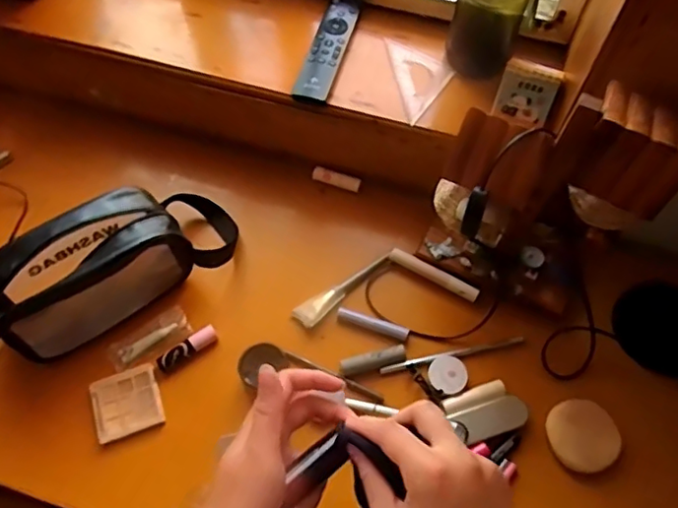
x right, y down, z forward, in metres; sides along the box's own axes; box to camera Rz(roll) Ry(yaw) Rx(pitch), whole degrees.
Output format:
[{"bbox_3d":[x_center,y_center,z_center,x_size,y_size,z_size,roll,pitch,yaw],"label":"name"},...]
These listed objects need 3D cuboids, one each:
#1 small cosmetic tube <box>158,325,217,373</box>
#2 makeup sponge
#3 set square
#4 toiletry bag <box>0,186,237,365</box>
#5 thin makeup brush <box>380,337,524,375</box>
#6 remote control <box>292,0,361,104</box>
[{"bbox_3d":[-0.176,0.108,0.687,0.073,0.014,0.022,-35,68,-15],"label":"small cosmetic tube"},{"bbox_3d":[0.266,0.196,0.647,0.075,0.015,0.075,-13,64,-5],"label":"makeup sponge"},{"bbox_3d":[0.104,-0.216,0.729,0.070,0.004,0.134,-8,60,-4],"label":"set square"},{"bbox_3d":[-0.258,0.002,0.687,0.274,0.119,0.106,-31,67,-14],"label":"toiletry bag"},{"bbox_3d":[0.131,0.114,0.681,0.167,0.014,0.012,-13,64,-6],"label":"thin makeup brush"},{"bbox_3d":[-0.013,-0.254,0.735,0.044,0.018,0.155,15,64,8],"label":"remote control"}]

